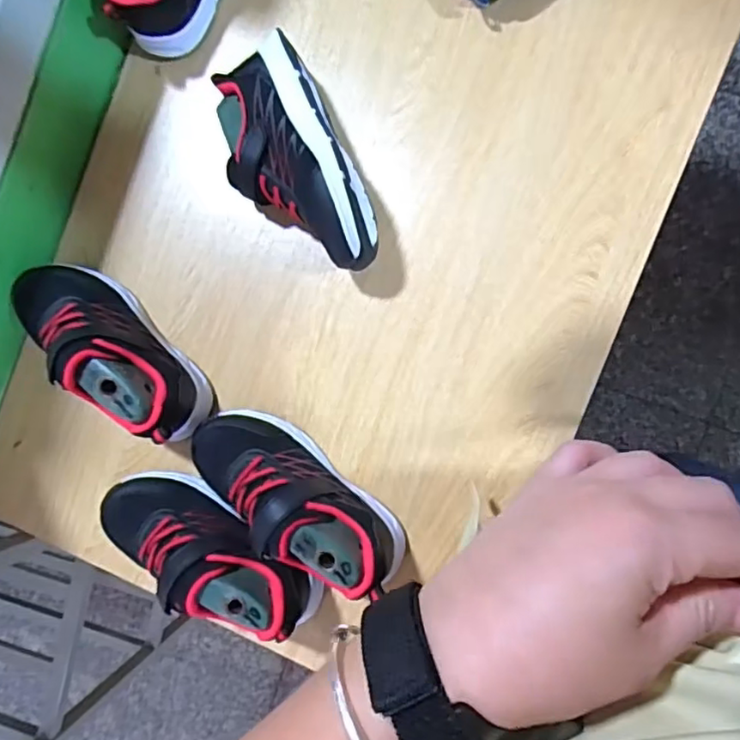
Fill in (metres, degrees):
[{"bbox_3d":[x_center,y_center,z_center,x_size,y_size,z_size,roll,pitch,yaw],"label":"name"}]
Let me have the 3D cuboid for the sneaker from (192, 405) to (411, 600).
[{"bbox_3d":[-0.061,0.099,0.459,0.190,0.082,0.071,37,94,20],"label":"sneaker"}]

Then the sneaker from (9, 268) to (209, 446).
[{"bbox_3d":[-0.215,-0.021,0.480,0.194,0.082,0.071,38,96,7],"label":"sneaker"}]

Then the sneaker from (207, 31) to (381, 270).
[{"bbox_3d":[-0.059,-0.154,0.465,0.084,0.075,0.177,-26,86,8],"label":"sneaker"}]

